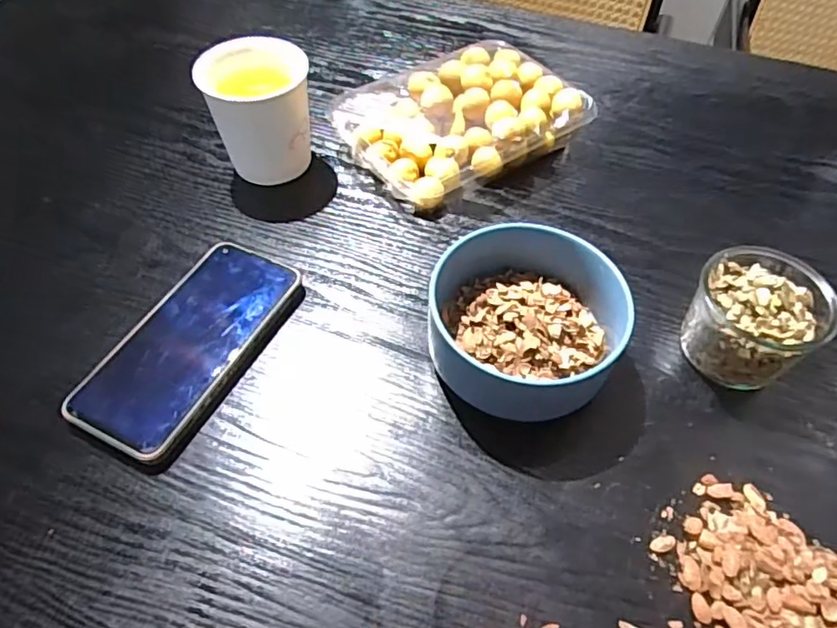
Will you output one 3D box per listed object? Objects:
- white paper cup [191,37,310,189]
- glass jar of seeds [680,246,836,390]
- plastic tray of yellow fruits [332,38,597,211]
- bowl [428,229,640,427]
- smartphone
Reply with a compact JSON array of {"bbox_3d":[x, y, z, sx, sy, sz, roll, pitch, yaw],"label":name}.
[{"bbox_3d":[-0.126,-0.161,0.476,0.082,0.095,0.078,0,54,0],"label":"white paper cup"},{"bbox_3d":[0.215,0.004,0.378,0.079,0.063,0.073,0,54,0],"label":"glass jar of seeds"},{"bbox_3d":[0.032,-0.173,0.517,0.195,0.046,0.146,-24,57,-16],"label":"plastic tray of yellow fruits"},{"bbox_3d":[0.067,0.005,0.378,0.119,0.060,0.109,0,54,0],"label":"bowl"},{"bbox_3d":[-0.153,0.018,0.394,0.075,0.014,0.160,21,57,15],"label":"smartphone"}]

